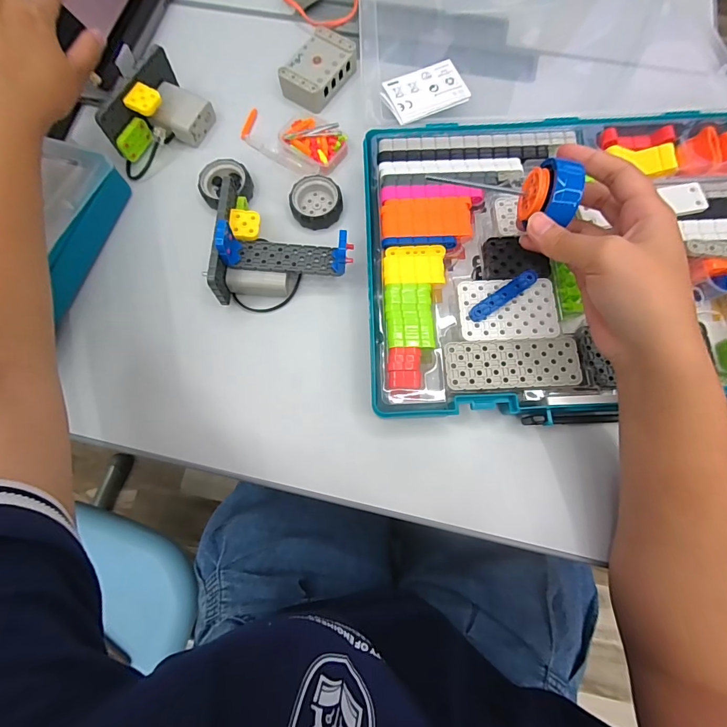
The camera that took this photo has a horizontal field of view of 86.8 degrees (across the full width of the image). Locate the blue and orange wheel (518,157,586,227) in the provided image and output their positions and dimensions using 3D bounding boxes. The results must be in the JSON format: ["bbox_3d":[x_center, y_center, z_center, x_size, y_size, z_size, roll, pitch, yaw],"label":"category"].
[{"bbox_3d":[0.128,-0.115,0.264,0.031,0.035,0.035,10,75,4],"label":"blue and orange wheel"}]

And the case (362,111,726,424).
[{"bbox_3d":[0.180,-0.089,0.332,0.350,0.056,0.267,-1,74,1],"label":"case"}]

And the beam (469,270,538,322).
[{"bbox_3d":[0.110,-0.054,0.303,0.062,0.007,0.012,-35,76,-8],"label":"beam"}]

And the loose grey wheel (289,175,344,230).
[{"bbox_3d":[-0.044,-0.150,0.363,0.046,0.022,0.047,0,74,1],"label":"loose grey wheel"}]

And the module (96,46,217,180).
[{"bbox_3d":[-0.202,-0.239,0.378,0.060,0.056,0.108,31,77,9],"label":"module"}]

